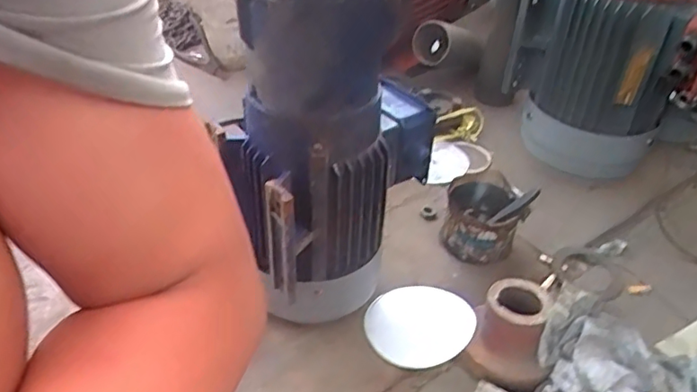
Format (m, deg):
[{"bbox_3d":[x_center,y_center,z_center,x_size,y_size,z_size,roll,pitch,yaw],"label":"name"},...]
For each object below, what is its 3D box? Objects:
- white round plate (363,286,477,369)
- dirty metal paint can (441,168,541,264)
[{"bbox_3d":[0.085,0.153,0.692,0.121,0.014,0.107,-23,44,-7],"label":"white round plate"},{"bbox_3d":[0.184,0.029,0.798,0.107,0.105,0.105,3,41,-3],"label":"dirty metal paint can"}]

